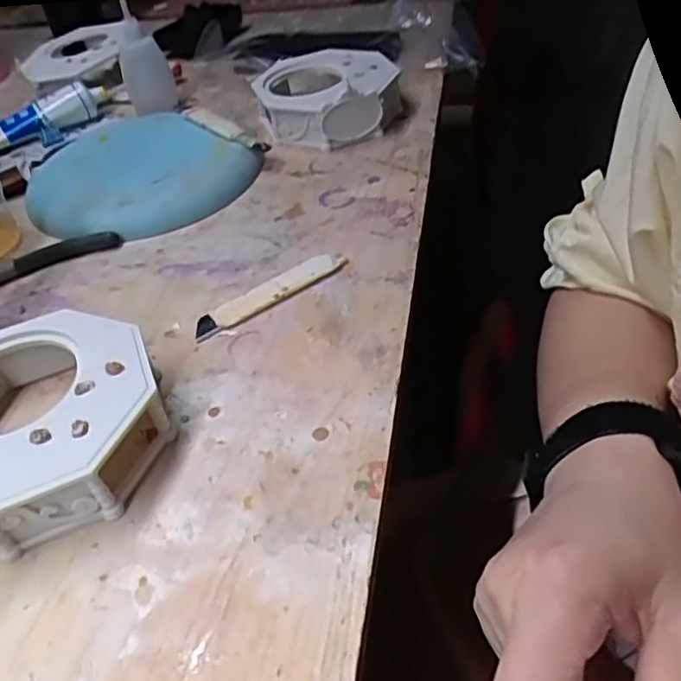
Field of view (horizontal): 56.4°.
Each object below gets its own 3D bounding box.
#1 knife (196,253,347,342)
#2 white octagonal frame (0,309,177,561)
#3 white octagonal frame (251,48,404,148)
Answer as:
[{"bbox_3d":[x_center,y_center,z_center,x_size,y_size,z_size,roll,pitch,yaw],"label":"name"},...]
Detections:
[{"bbox_3d":[-0.041,-0.029,0.384,0.101,0.007,0.022,-29,47,-22],"label":"knife"},{"bbox_3d":[-0.144,0.038,0.306,0.114,0.038,0.120,-21,44,-15],"label":"white octagonal frame"},{"bbox_3d":[-0.010,-0.201,0.518,0.112,0.041,0.110,-15,43,-8],"label":"white octagonal frame"}]

